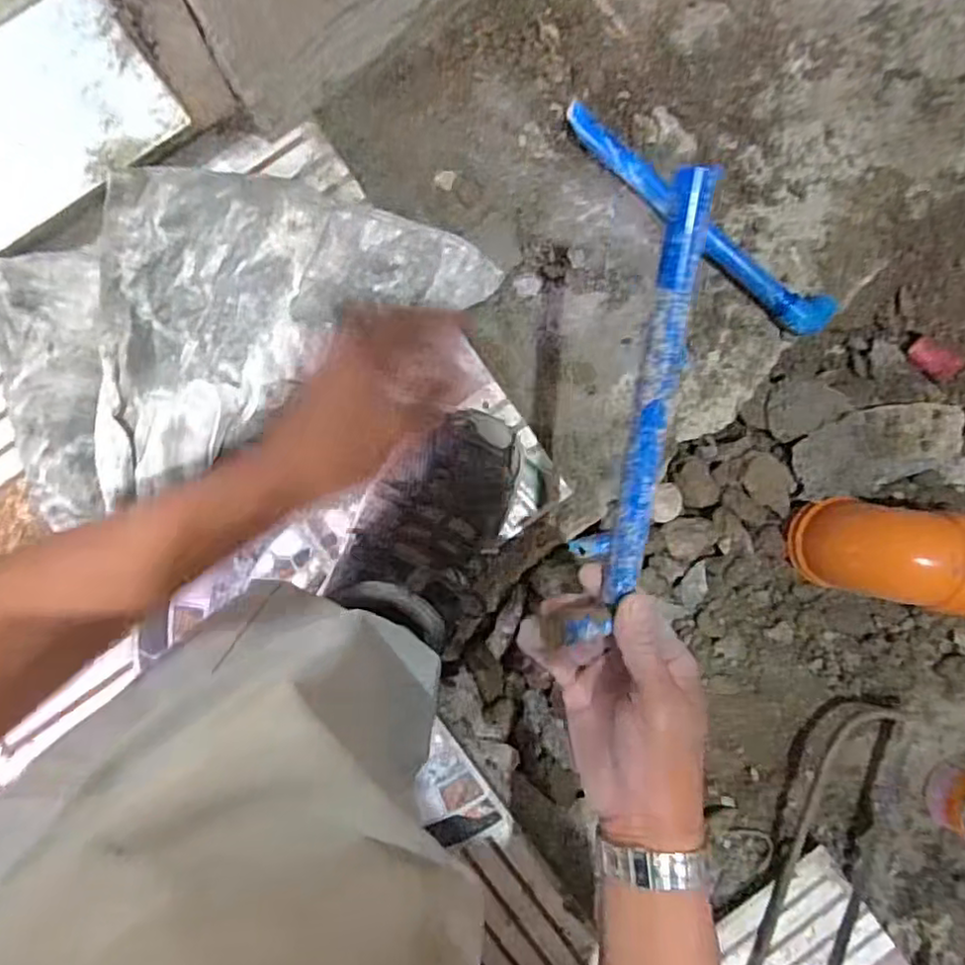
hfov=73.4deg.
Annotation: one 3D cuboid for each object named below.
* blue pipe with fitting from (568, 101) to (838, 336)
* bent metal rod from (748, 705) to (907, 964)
[{"bbox_3d":[0.193,-0.230,0.587,0.297,0.029,0.046,35,88,-5],"label":"blue pipe with fitting"},{"bbox_3d":[0.308,0.394,0.600,0.098,0.037,0.392,20,90,-5],"label":"bent metal rod"}]

